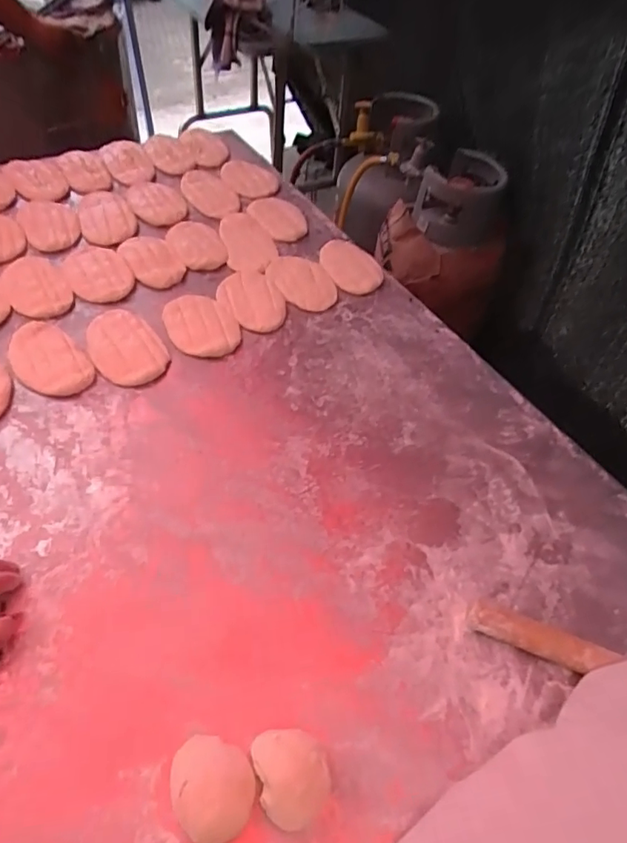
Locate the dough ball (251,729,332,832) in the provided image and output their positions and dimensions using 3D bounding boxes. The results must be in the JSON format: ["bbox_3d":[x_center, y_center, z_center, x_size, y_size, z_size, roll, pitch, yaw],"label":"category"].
[{"bbox_3d":[-0.015,0.252,0.377,0.049,0.042,0.059,-11,52,-14],"label":"dough ball"}]

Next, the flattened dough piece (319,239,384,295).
[{"bbox_3d":[0.057,-0.232,0.785,0.087,0.010,0.117,-1,50,-6],"label":"flattened dough piece"}]

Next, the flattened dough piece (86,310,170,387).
[{"bbox_3d":[-0.235,-0.099,0.658,0.085,0.013,0.132,-21,55,-22],"label":"flattened dough piece"}]

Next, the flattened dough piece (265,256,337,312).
[{"bbox_3d":[-0.019,-0.203,0.765,0.083,0.006,0.124,-16,53,-18],"label":"flattened dough piece"}]

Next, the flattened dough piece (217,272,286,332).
[{"bbox_3d":[-0.085,-0.167,0.733,0.076,0.009,0.115,-23,55,-23],"label":"flattened dough piece"}]

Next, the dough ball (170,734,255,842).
[{"bbox_3d":[-0.070,0.258,0.373,0.053,0.033,0.063,-8,51,-12],"label":"dough ball"}]

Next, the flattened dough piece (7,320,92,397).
[{"bbox_3d":[-0.317,-0.074,0.631,0.074,0.011,0.124,-33,60,-29],"label":"flattened dough piece"}]

